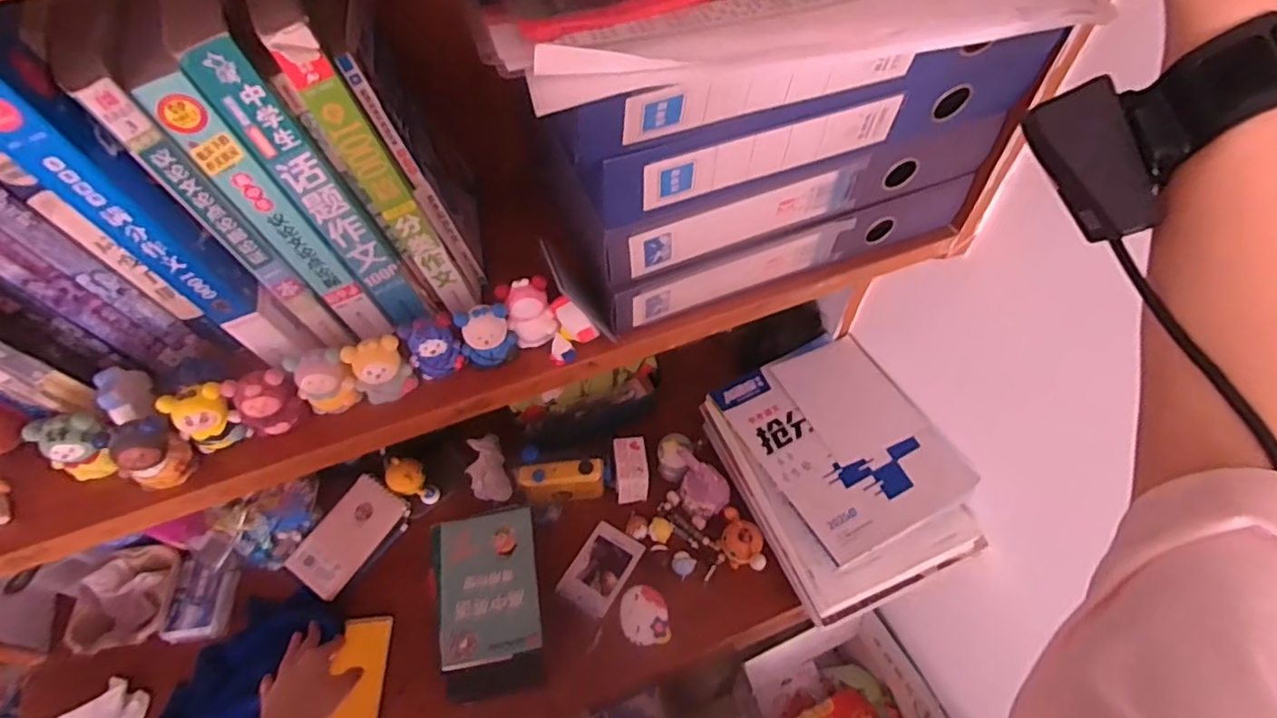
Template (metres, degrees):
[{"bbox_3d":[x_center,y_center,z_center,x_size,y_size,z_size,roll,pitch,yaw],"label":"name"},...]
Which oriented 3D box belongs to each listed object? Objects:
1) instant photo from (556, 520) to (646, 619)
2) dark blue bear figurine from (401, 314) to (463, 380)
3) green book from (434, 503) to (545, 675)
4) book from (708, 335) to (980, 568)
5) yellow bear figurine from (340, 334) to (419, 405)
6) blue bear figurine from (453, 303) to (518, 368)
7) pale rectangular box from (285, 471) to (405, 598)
[{"bbox_3d":[-0.044,0.248,0.722,0.065,0.009,0.097,26,63,19],"label":"instant photo"},{"bbox_3d":[-0.150,-0.007,0.447,0.035,0.046,0.022,-16,57,-10],"label":"dark blue bear figurine"},{"bbox_3d":[-0.158,0.234,0.640,0.103,0.015,0.148,-12,56,-7],"label":"green book"},{"bbox_3d":[0.234,0.085,0.708,0.197,0.016,0.250,-25,51,-11],"label":"book"},{"bbox_3d":[-0.185,0.009,0.440,0.038,0.047,0.026,-26,59,-16],"label":"yellow bear figurine"},{"bbox_3d":[-0.112,-0.018,0.450,0.038,0.044,0.026,-16,57,-10],"label":"blue bear figurine"},{"bbox_3d":[-0.347,0.209,0.728,0.073,0.018,0.132,26,60,18],"label":"pale rectangular box"}]

